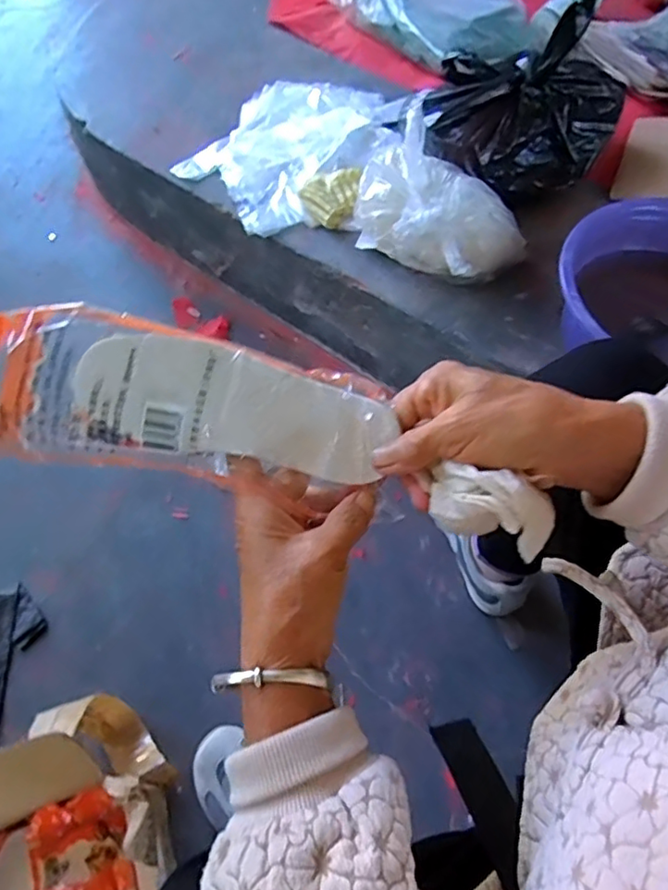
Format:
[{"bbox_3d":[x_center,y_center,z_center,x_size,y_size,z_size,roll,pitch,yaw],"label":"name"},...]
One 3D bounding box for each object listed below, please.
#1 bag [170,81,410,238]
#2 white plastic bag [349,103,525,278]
[{"bbox_3d":[-0.068,-0.474,0.901,0.236,0.029,0.352,31,65,12],"label":"bag"},{"bbox_3d":[0.137,-0.299,0.746,0.217,0.164,0.118,30,65,12],"label":"white plastic bag"}]

